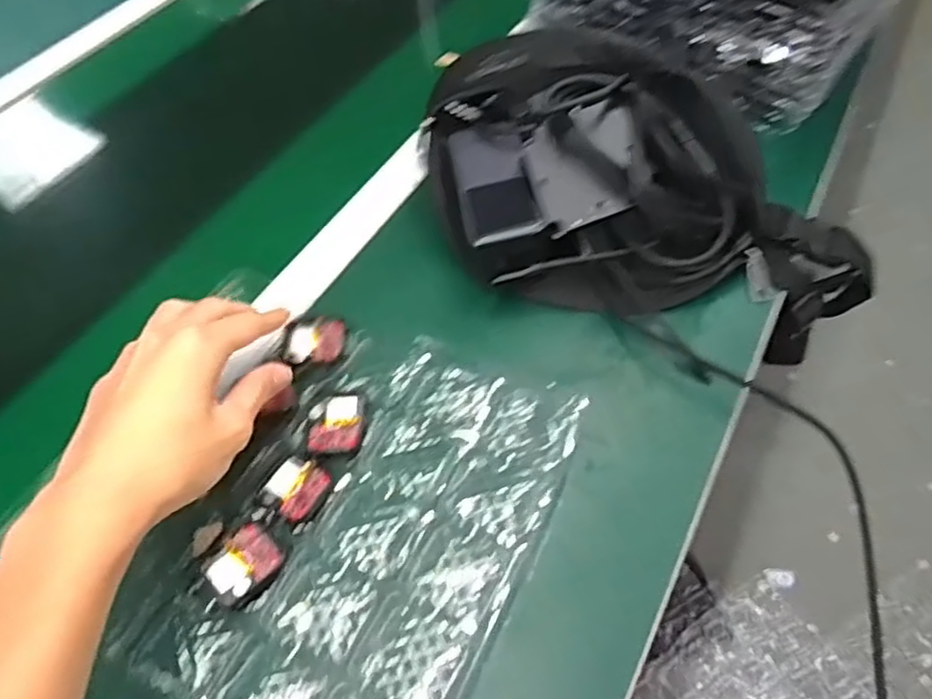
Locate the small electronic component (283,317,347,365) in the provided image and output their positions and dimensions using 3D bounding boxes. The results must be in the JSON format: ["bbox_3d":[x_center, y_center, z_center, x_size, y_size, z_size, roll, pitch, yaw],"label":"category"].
[{"bbox_3d":[-0.103,-0.005,0.468,0.043,0.008,0.036,-10,53,-4],"label":"small electronic component"}]

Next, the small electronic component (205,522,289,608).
[{"bbox_3d":[-0.123,0.120,0.384,0.041,0.005,0.037,-37,59,-21],"label":"small electronic component"}]

